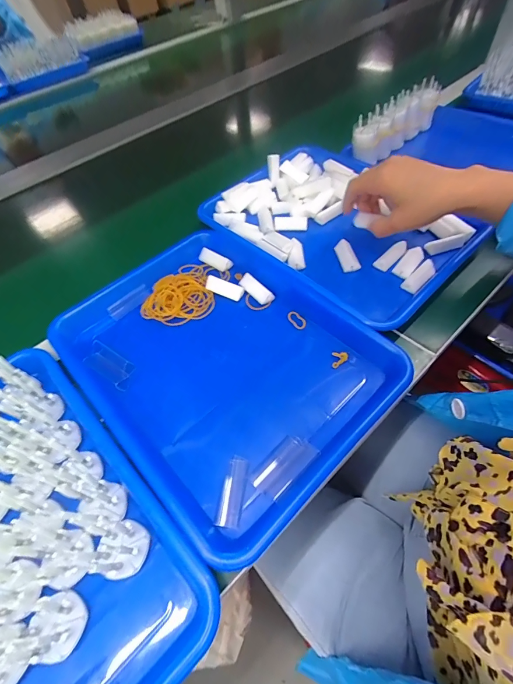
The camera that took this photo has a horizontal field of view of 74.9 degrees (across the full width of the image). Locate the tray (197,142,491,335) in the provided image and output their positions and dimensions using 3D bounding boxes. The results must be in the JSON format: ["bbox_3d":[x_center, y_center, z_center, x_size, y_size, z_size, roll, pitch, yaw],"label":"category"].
[{"bbox_3d":[0.106,-0.164,0.458,0.247,0.036,0.328,-39,60,-20],"label":"tray"}]

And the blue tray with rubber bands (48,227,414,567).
[{"bbox_3d":[-0.045,0.015,0.367,0.249,0.053,0.324,-39,60,-21],"label":"blue tray with rubber bands"}]

